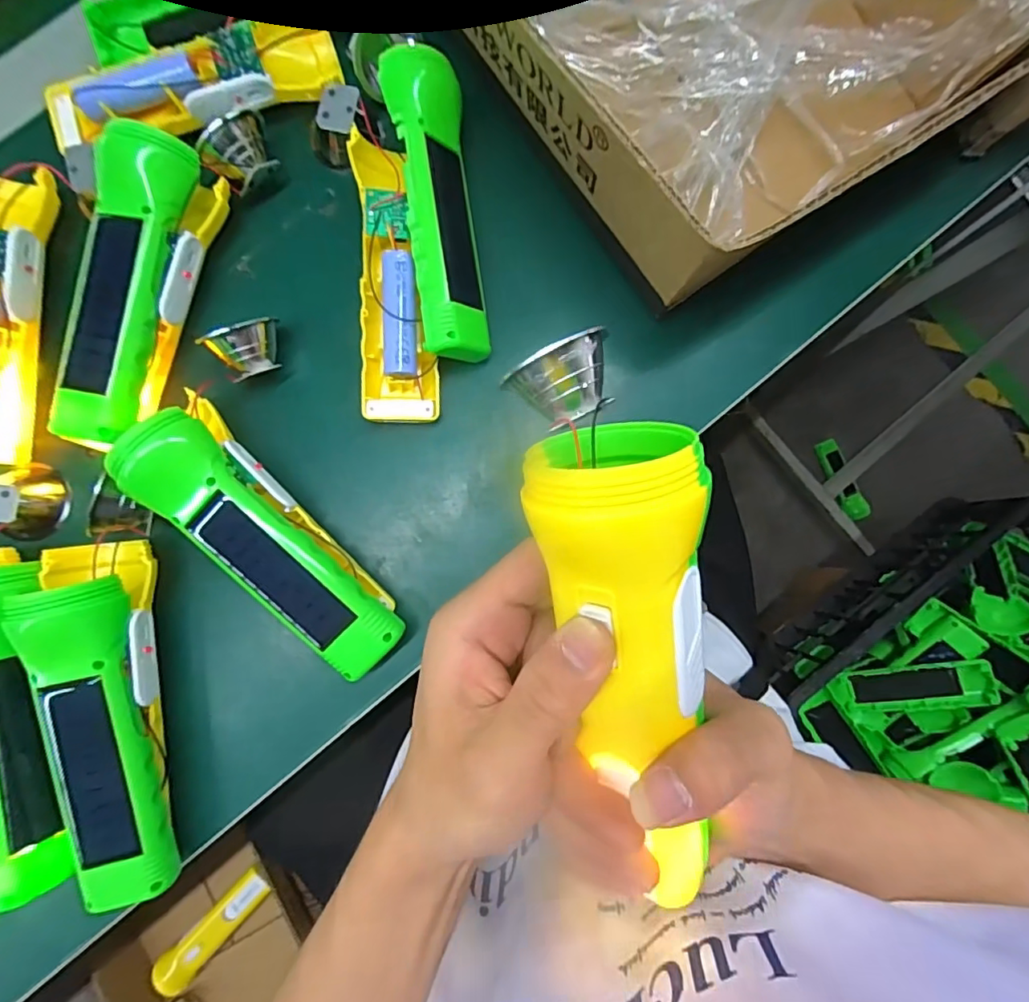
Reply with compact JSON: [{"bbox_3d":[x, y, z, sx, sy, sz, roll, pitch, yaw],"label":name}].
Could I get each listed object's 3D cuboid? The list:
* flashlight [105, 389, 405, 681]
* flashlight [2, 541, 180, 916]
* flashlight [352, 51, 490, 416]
[{"bbox_3d":[-0.128,0.025,0.283,0.051,0.062,0.162,-42,88,-4],"label":"flashlight"},{"bbox_3d":[-0.207,0.112,0.274,0.049,0.055,0.178,-7,86,-2],"label":"flashlight"},{"bbox_3d":[-0.053,-0.143,0.299,0.069,0.045,0.194,-3,86,-2],"label":"flashlight"}]

